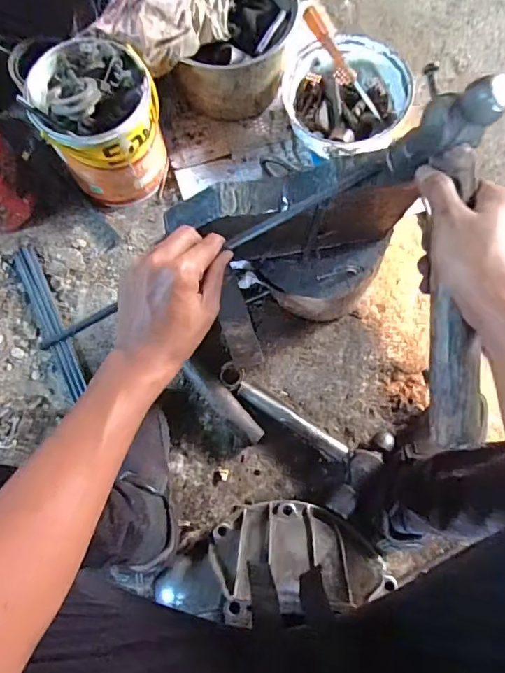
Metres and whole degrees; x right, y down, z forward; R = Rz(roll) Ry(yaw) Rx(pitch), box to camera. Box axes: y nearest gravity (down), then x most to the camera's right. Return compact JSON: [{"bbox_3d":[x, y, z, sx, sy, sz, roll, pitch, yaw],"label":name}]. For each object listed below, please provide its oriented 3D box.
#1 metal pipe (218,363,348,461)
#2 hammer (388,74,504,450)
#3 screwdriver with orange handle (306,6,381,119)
[{"bbox_3d":[0.048,0.119,0.728,0.231,0.032,0.037,34,76,10],"label":"metal pipe"},{"bbox_3d":[0.157,-0.050,0.378,0.049,0.096,0.275,-2,93,-1],"label":"hammer"},{"bbox_3d":[0.153,-0.463,0.803,0.028,0.031,0.211,-38,99,-11],"label":"screwdriver with orange handle"}]

